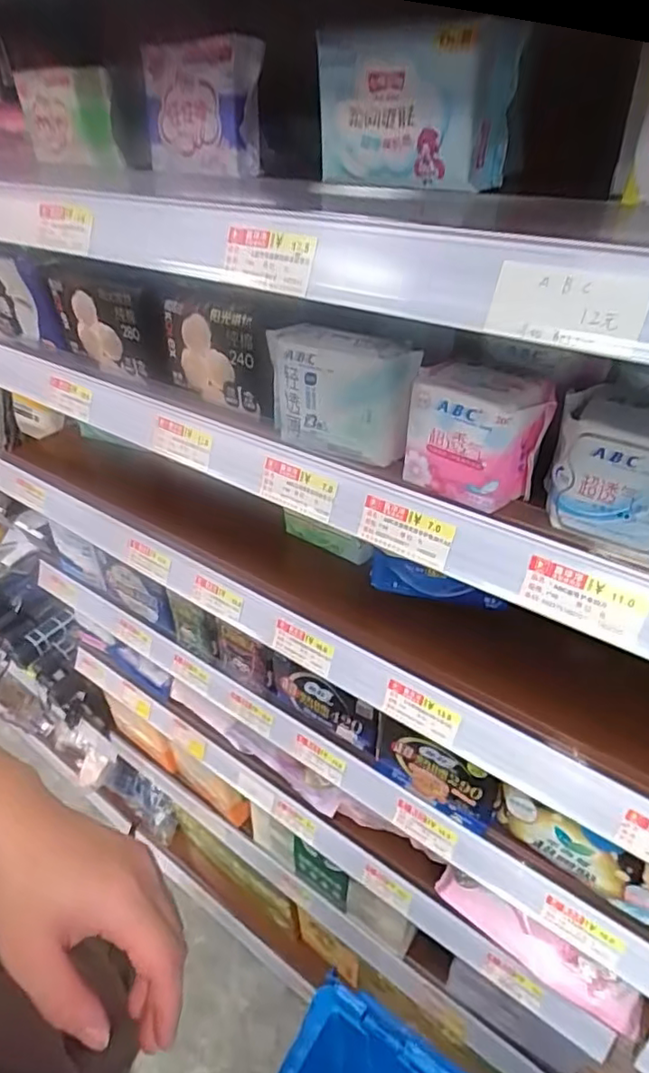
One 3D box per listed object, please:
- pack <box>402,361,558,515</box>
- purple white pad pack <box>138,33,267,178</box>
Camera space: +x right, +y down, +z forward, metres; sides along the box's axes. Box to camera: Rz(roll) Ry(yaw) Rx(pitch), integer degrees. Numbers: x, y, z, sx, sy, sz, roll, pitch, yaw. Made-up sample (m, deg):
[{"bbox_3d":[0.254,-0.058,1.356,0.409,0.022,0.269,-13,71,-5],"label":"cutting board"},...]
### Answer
[{"bbox_3d":[0.092,-0.062,0.356,0.052,0.064,0.075,-31,46,-32],"label":"pack"},{"bbox_3d":[-0.102,-0.342,0.472,0.135,0.084,0.028,27,38,33],"label":"purple white pad pack"}]

